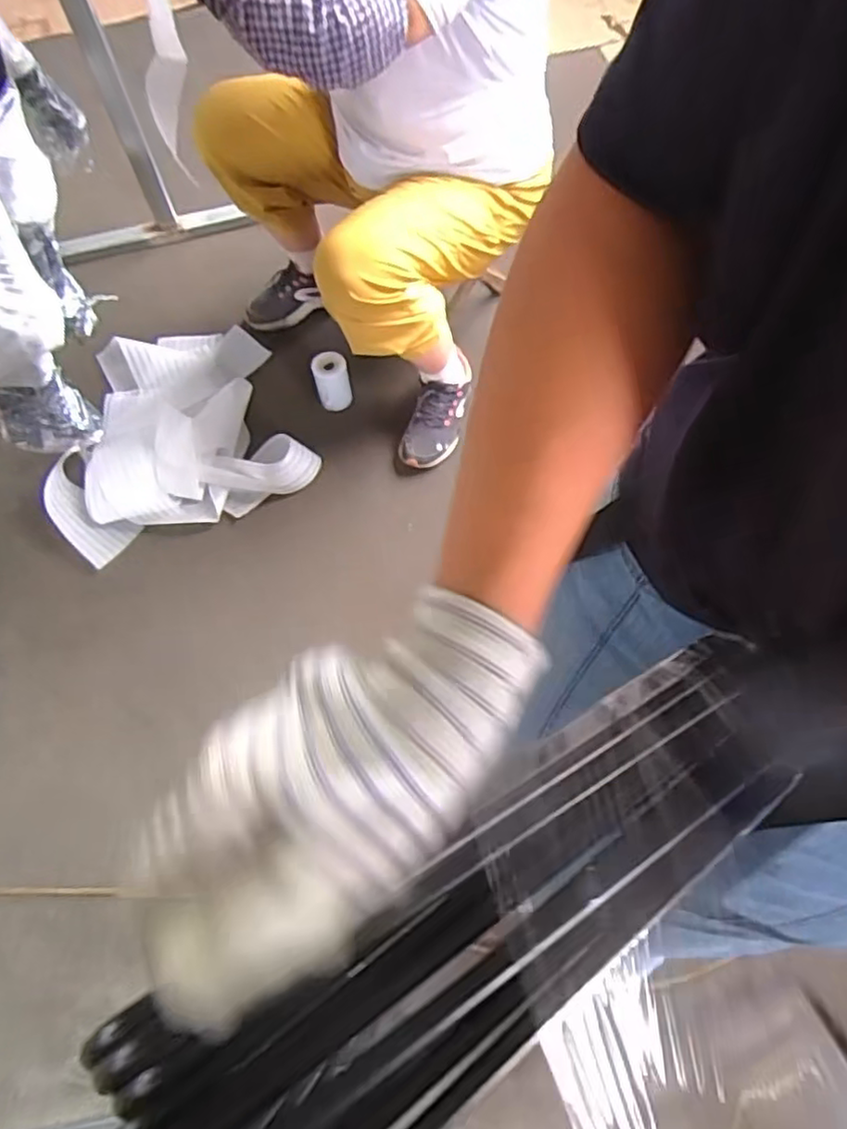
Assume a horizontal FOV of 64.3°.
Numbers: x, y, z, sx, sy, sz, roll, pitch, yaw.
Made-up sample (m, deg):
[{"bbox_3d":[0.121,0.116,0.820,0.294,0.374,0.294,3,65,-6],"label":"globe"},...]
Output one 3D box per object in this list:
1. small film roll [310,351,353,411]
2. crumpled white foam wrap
[{"bbox_3d":[-0.186,-0.371,1.378,0.069,0.107,0.065,-1,65,2],"label":"small film roll"},{"bbox_3d":[-0.525,-0.300,1.339,0.478,0.137,0.482,-22,68,-12],"label":"crumpled white foam wrap"}]

